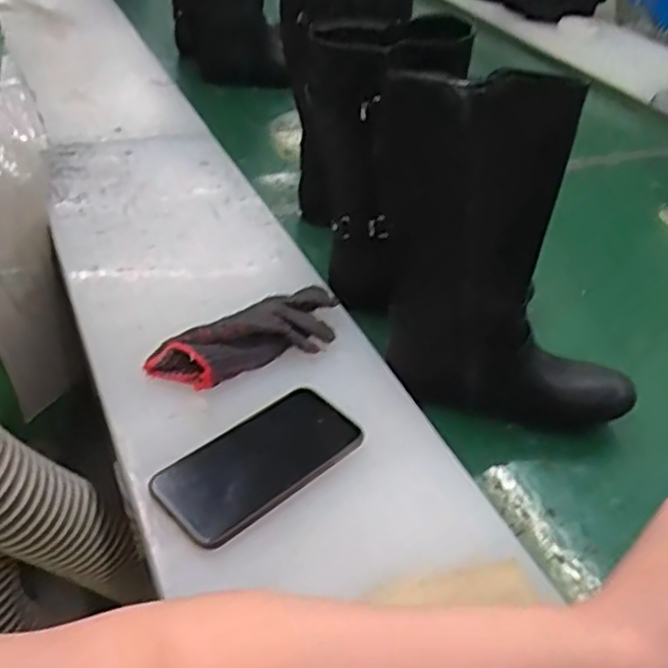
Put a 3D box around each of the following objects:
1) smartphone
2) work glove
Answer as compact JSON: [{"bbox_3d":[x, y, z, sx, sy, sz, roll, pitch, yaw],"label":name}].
[{"bbox_3d":[-0.055,0.095,0.537,0.155,0.008,0.077,-27,48,-33],"label":"smartphone"},{"bbox_3d":[-0.070,-0.002,0.640,0.190,0.026,0.072,-26,47,-32],"label":"work glove"}]

